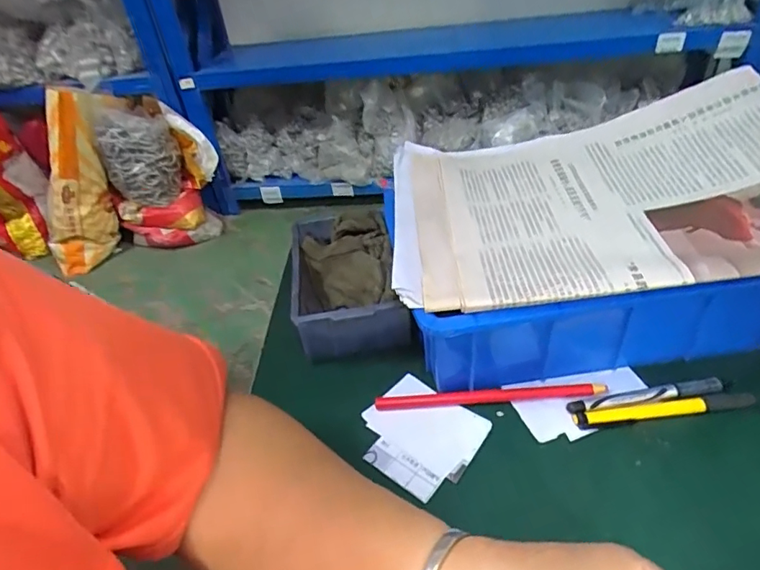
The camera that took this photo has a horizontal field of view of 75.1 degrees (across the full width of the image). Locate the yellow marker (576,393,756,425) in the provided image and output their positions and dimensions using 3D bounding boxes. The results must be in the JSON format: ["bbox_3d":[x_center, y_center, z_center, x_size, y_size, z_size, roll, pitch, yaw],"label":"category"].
[{"bbox_3d":[0.196,0.086,0.341,0.121,0.006,0.010,-7,39,0],"label":"yellow marker"}]

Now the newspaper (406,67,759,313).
[{"bbox_3d":[0.158,-0.081,0.373,0.288,0.058,0.221,-3,39,4],"label":"newspaper"}]

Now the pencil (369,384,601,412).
[{"bbox_3d":[0.080,0.082,0.368,0.164,0.008,0.012,-4,39,4],"label":"pencil"}]

